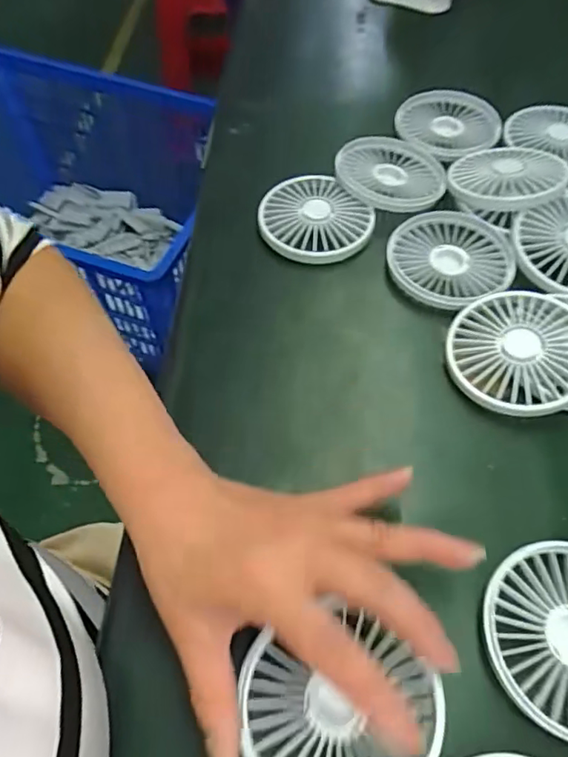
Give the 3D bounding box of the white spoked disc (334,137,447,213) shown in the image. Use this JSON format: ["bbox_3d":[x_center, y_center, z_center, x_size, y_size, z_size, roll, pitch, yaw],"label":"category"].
[{"bbox_3d":[0.090,-0.170,0.461,0.090,0.015,0.088,-1,57,1],"label":"white spoked disc"}]

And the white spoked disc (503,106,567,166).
[{"bbox_3d":[0.245,-0.216,0.494,0.089,0.011,0.087,-1,57,1],"label":"white spoked disc"}]

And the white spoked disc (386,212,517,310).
[{"bbox_3d":[0.126,-0.092,0.414,0.089,0.013,0.096,-1,57,1],"label":"white spoked disc"}]

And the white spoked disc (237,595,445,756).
[{"bbox_3d":[0.024,0.146,0.242,0.085,0.021,0.079,-1,57,1],"label":"white spoked disc"}]

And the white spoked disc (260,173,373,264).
[{"bbox_3d":[0.023,-0.125,0.434,0.084,0.018,0.081,-1,57,1],"label":"white spoked disc"}]

